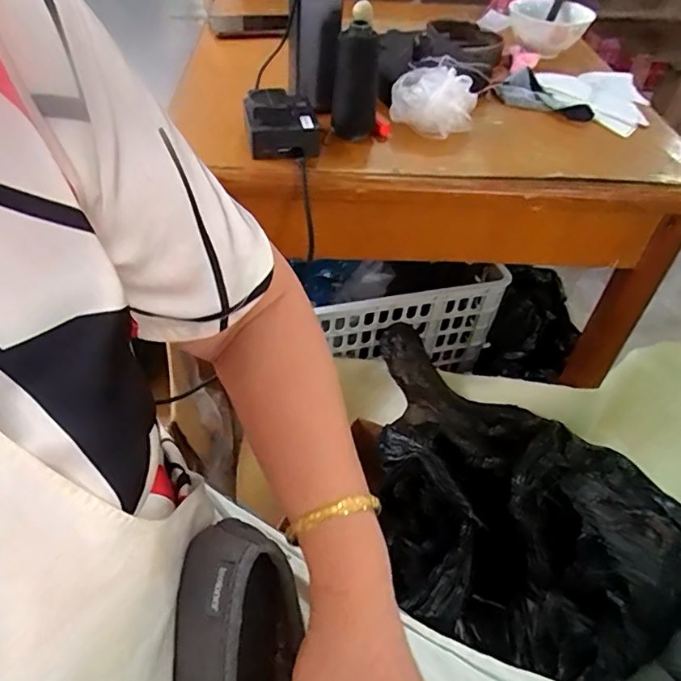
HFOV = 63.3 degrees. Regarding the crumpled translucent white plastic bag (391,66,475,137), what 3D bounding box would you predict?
[{"bbox_3d":[0.106,-0.273,0.630,0.095,0.047,0.073,11,47,6],"label":"crumpled translucent white plastic bag"}]

